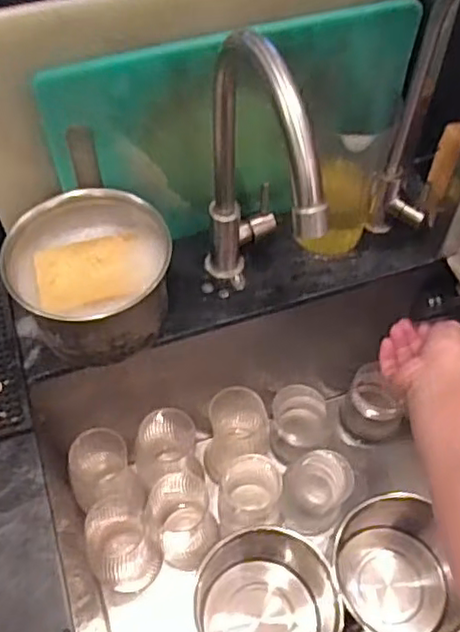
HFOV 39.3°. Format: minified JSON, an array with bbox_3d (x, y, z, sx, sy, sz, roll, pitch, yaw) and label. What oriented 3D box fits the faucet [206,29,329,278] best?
[{"bbox_3d":[0.016,-0.078,0.500,0.047,0.285,0.194,-12,57,-9],"label":"faucet"}]

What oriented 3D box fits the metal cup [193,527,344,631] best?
[{"bbox_3d":[0.044,0.327,0.716,0.148,0.114,0.140,31,62,19],"label":"metal cup"}]

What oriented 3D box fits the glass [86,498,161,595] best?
[{"bbox_3d":[-0.128,0.270,0.754,0.076,0.122,0.083,0,57,0],"label":"glass"}]

